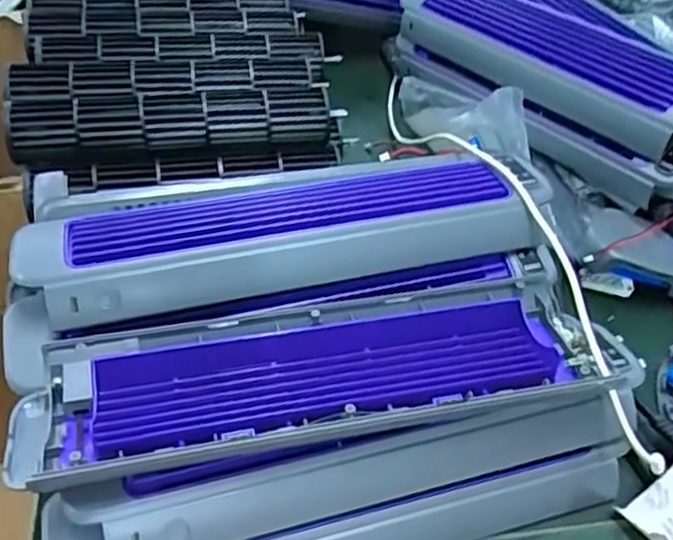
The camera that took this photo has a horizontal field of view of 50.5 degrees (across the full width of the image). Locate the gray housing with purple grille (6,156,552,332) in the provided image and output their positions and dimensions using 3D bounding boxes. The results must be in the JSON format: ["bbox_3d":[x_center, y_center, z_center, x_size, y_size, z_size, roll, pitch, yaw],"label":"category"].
[{"bbox_3d":[-0.030,-0.025,0.399,0.275,0.033,0.080,-9,45,-15],"label":"gray housing with purple grille"}]

